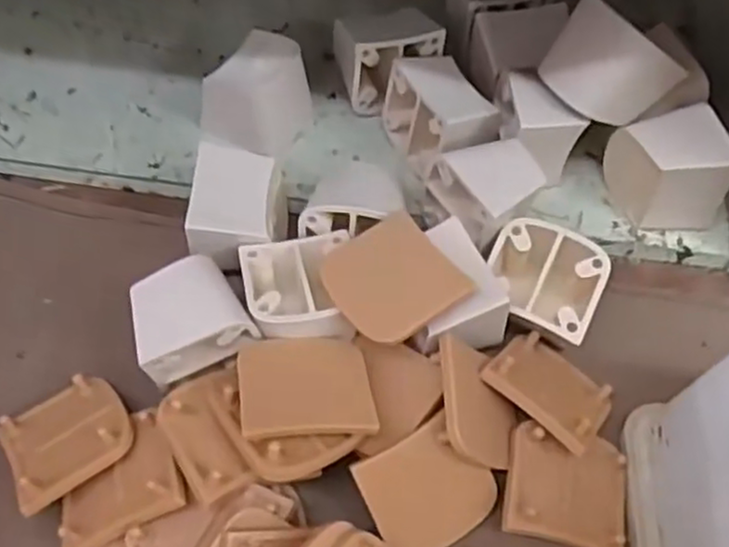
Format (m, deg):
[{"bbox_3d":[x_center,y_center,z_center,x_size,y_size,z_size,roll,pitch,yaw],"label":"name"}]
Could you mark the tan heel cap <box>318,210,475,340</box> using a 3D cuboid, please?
[{"bbox_3d":[0.011,0.001,0.309,0.050,0.006,0.054,-33,60,-15],"label":"tan heel cap"}]

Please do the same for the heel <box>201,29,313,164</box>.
[{"bbox_3d":[-0.058,-0.097,0.390,0.050,0.040,0.053,21,61,12],"label":"heel"}]

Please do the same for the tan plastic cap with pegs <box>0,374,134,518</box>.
[{"bbox_3d":[-0.124,0.066,0.299,0.048,0.013,0.047,-27,44,-20],"label":"tan plastic cap with pegs"}]

